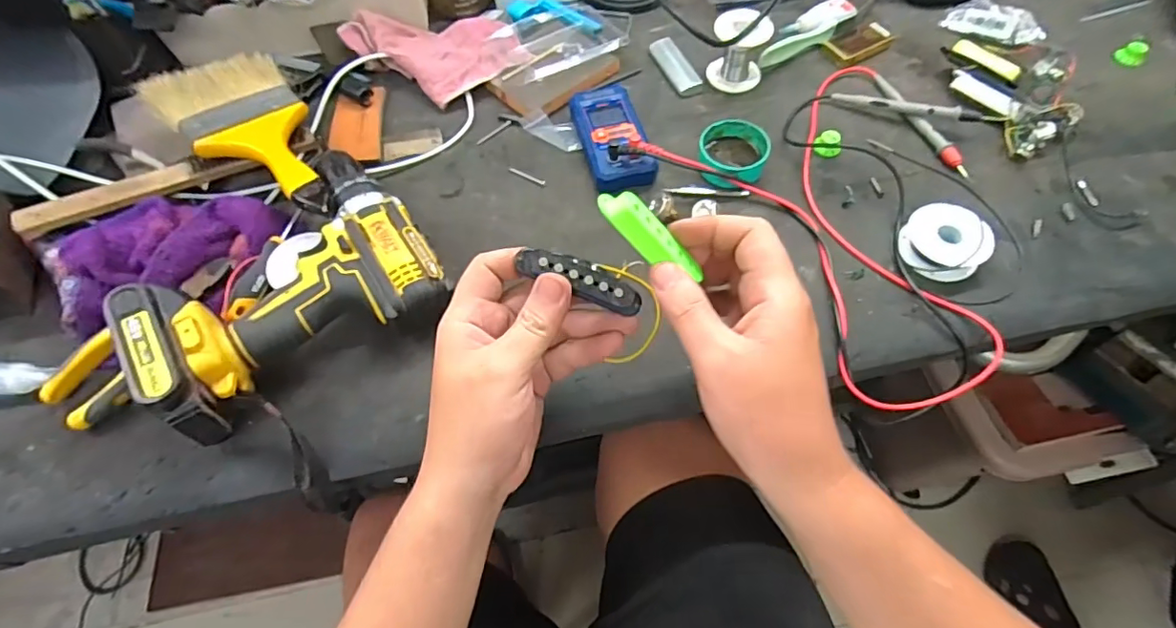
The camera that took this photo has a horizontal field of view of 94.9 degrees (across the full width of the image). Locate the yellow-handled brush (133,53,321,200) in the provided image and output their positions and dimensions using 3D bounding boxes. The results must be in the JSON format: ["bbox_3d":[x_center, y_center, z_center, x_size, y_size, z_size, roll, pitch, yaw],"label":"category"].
[{"bbox_3d":[-0.299,-0.160,0.472,0.107,0.028,0.187,-35,65,-16],"label":"yellow-handled brush"}]

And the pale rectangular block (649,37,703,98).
[{"bbox_3d":[0.091,-0.260,0.561,0.025,0.014,0.081,-19,64,-8],"label":"pale rectangular block"}]

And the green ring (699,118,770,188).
[{"bbox_3d":[0.130,-0.145,0.487,0.059,0.023,0.066,6,63,5],"label":"green ring"}]

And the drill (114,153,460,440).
[{"bbox_3d":[-0.228,-0.032,0.409,0.199,0.082,0.182,-31,64,-14],"label":"drill"}]

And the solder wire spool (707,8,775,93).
[{"bbox_3d":[0.150,-0.263,0.533,0.055,0.054,0.052,12,64,8],"label":"solder wire spool"}]

